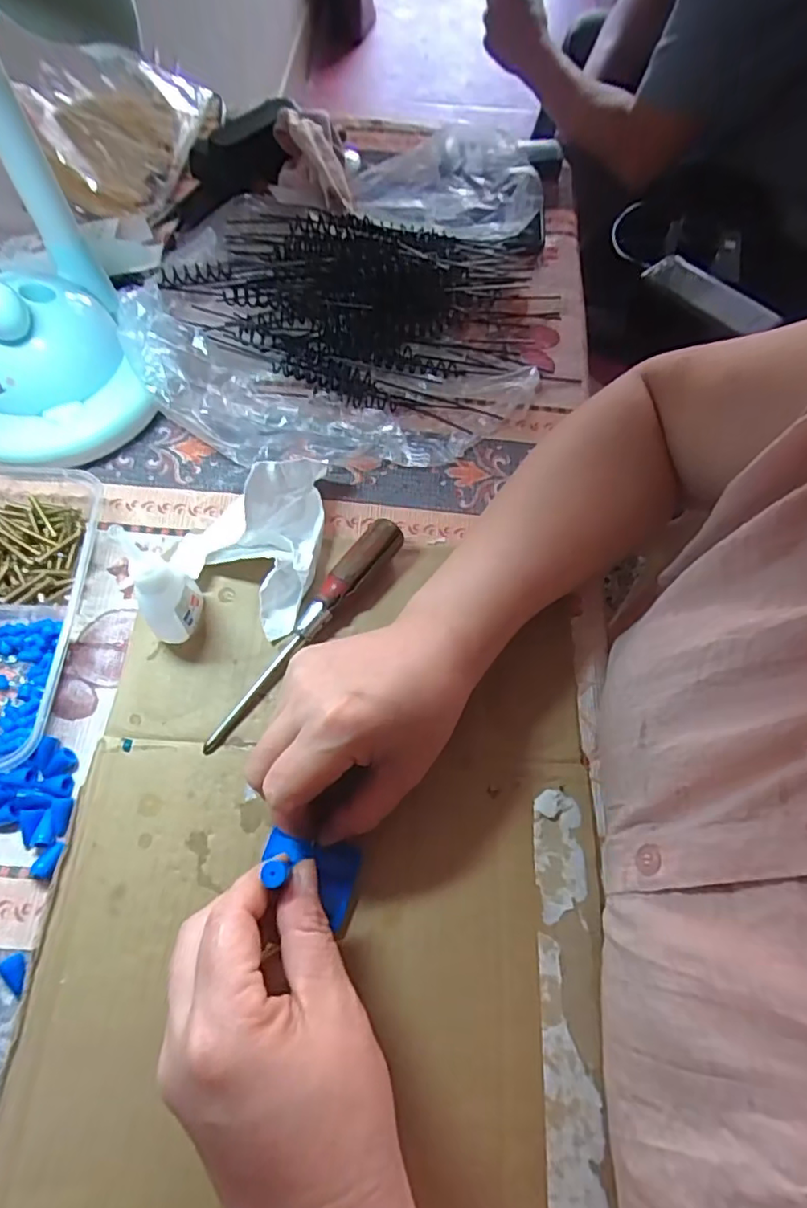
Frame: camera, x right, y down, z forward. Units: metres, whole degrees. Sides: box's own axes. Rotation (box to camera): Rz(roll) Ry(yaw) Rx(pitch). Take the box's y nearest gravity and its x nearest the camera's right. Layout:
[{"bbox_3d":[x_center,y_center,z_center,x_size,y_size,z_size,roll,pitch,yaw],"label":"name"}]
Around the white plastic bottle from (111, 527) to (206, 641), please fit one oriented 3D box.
[{"bbox_3d":[-0.120,-0.006,0.292,0.022,0.082,0.027,-11,66,-7],"label":"white plastic bottle"}]

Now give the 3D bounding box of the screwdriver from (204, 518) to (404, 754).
[{"bbox_3d":[-0.054,0.012,0.317,0.019,0.023,0.152,37,69,14],"label":"screwdriver"}]

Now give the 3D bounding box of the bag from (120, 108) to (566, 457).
[{"bbox_3d":[-0.036,-0.240,0.420,0.290,0.048,0.317,1,65,-2],"label":"bag"}]

